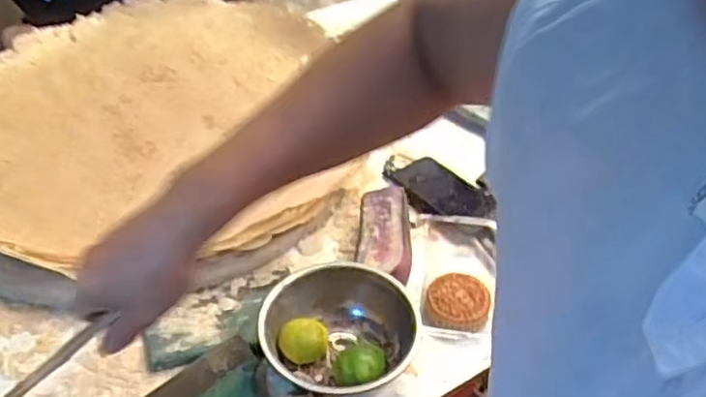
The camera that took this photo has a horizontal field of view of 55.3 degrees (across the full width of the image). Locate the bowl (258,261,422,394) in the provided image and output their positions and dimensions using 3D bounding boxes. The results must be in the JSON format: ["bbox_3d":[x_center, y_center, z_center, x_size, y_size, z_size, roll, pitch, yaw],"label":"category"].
[{"bbox_3d":[-0.013,0.151,0.724,0.161,0.074,0.160,1,44,-1],"label":"bowl"}]

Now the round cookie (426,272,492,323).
[{"bbox_3d":[0.121,0.113,0.771,0.070,0.013,0.060,-1,44,-3],"label":"round cookie"}]

